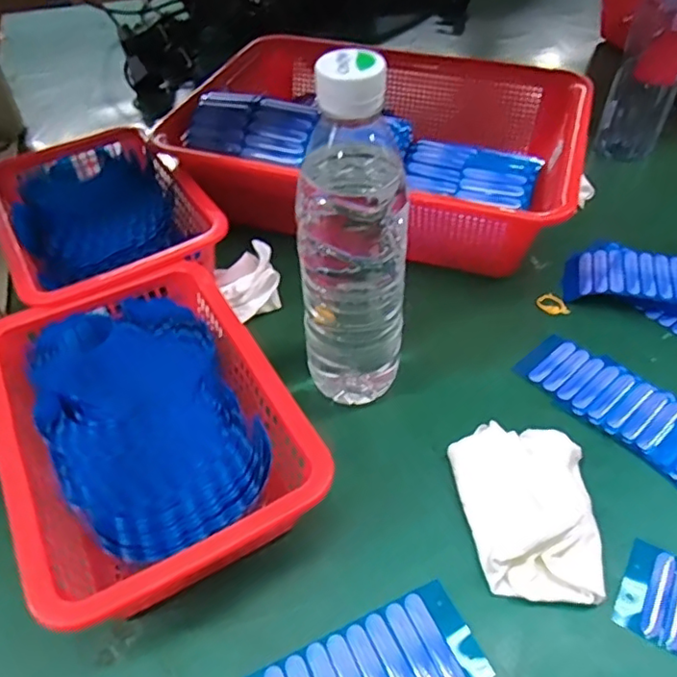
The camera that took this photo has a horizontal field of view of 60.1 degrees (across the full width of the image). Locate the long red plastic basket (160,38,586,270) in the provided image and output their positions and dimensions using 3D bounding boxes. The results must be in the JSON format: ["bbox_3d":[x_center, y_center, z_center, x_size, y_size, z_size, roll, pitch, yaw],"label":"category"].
[{"bbox_3d":[0.046,-0.180,0.557,0.337,0.115,0.259,14,48,14],"label":"long red plastic basket"}]

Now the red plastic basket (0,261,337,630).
[{"bbox_3d":[-0.118,0.056,0.368,0.155,0.064,0.226,-24,50,-20],"label":"red plastic basket"}]

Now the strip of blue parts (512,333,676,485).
[{"bbox_3d":[0.206,0.053,0.399,0.169,0.011,0.070,33,55,29],"label":"strip of blue parts"}]

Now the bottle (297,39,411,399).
[{"bbox_3d":[0.009,-0.046,0.350,0.064,0.232,0.055,-6,46,-4],"label":"bottle"}]

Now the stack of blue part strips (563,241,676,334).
[{"bbox_3d":[0.259,-0.041,0.476,0.137,0.029,0.067,21,50,20],"label":"stack of blue part strips"}]

